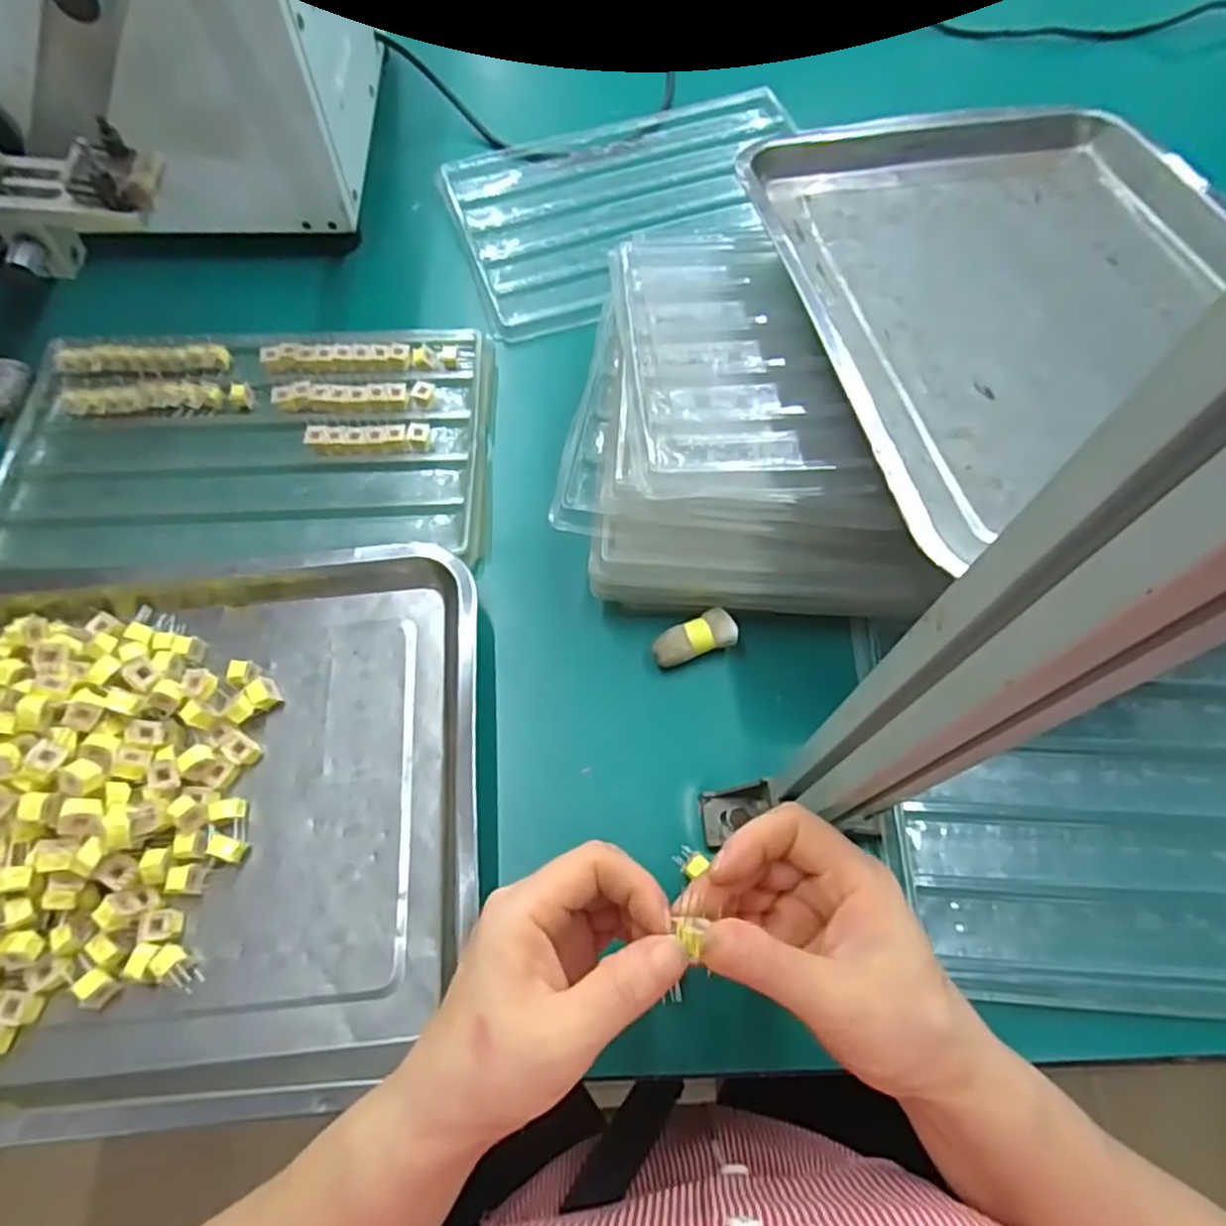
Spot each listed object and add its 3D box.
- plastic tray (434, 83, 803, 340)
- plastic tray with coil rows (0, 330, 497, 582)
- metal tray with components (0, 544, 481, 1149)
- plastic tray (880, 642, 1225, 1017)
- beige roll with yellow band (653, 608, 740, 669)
[{"bbox_3d":[0.019,-0.363,0.596,0.316,0.015,0.215,-21,67,-9],"label":"plastic tray"},{"bbox_3d":[-0.253,-0.115,0.484,0.331,0.029,0.197,-2,65,0],"label":"plastic tray with coil rows"},{"bbox_3d":[-0.264,0.095,0.358,0.382,0.043,0.296,-5,65,-2],"label":"metal tray with components"},{"bbox_3d":[0.308,0.099,0.373,0.315,0.019,0.204,2,64,1],"label":"plastic tray"},{"bbox_3d":[0.048,0.015,0.411,0.048,0.017,0.022,-17,66,-7],"label":"beige roll with yellow band"}]

